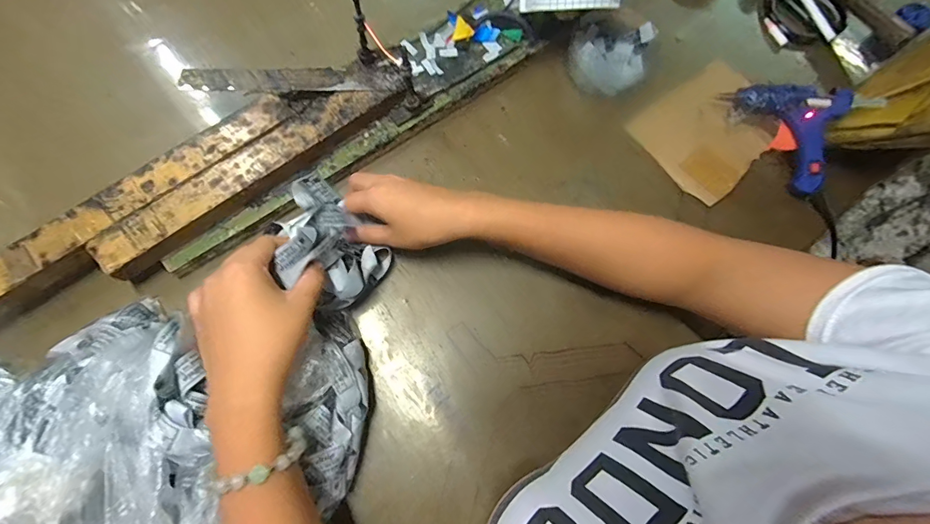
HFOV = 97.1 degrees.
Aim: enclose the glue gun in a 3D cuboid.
[{"bbox_3d":[0.359,-0.153,0.429,0.103,0.031,0.134,-39,81,26],"label":"glue gun"}]

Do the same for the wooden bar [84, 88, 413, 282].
[{"bbox_3d":[-0.196,-0.091,0.396,0.301,0.033,0.047,-37,78,-12],"label":"wooden bar"}]

